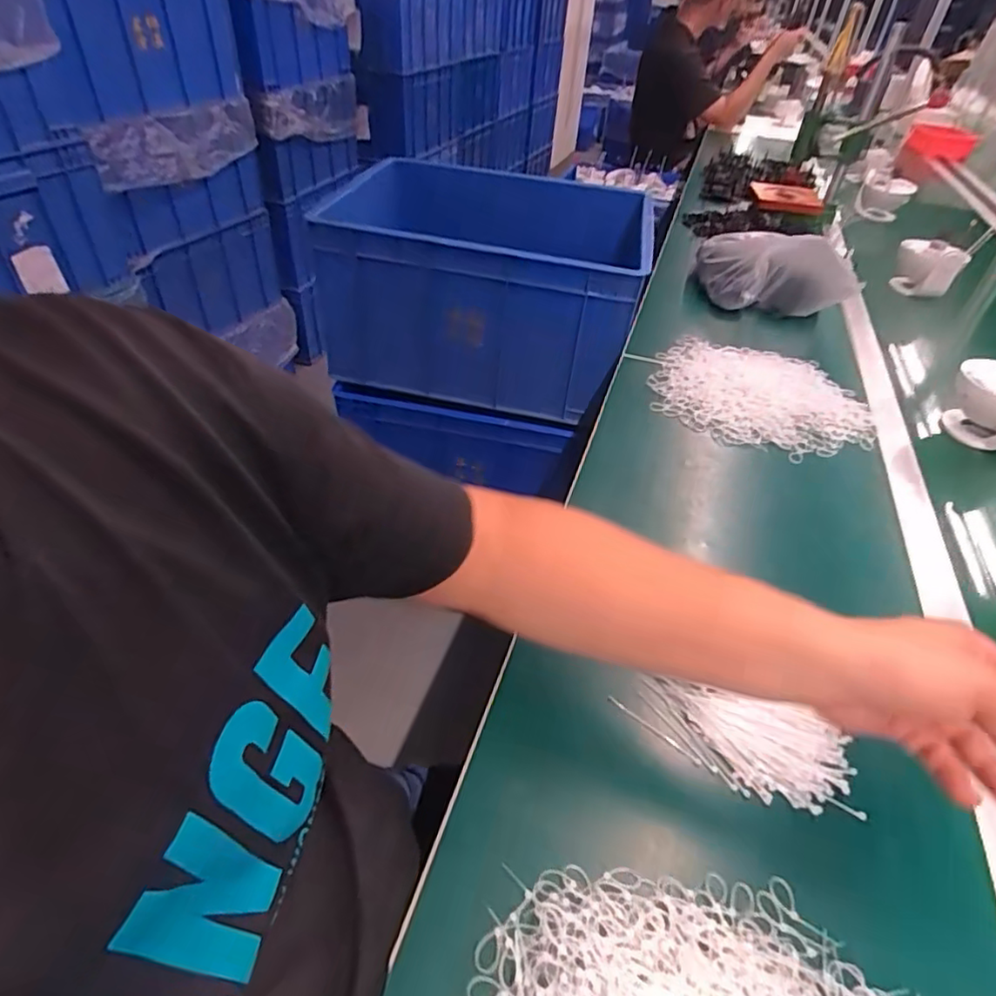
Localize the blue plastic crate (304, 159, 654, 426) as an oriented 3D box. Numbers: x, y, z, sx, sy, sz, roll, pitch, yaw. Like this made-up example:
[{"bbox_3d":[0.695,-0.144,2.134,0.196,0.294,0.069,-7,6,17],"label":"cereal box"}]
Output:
[{"bbox_3d":[0.020,-0.426,1.134,0.483,0.275,0.499,13,43,9],"label":"blue plastic crate"}]

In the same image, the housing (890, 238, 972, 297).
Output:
[{"bbox_3d":[0.822,-0.439,1.140,0.071,0.105,0.109,-6,43,-12],"label":"housing"}]

